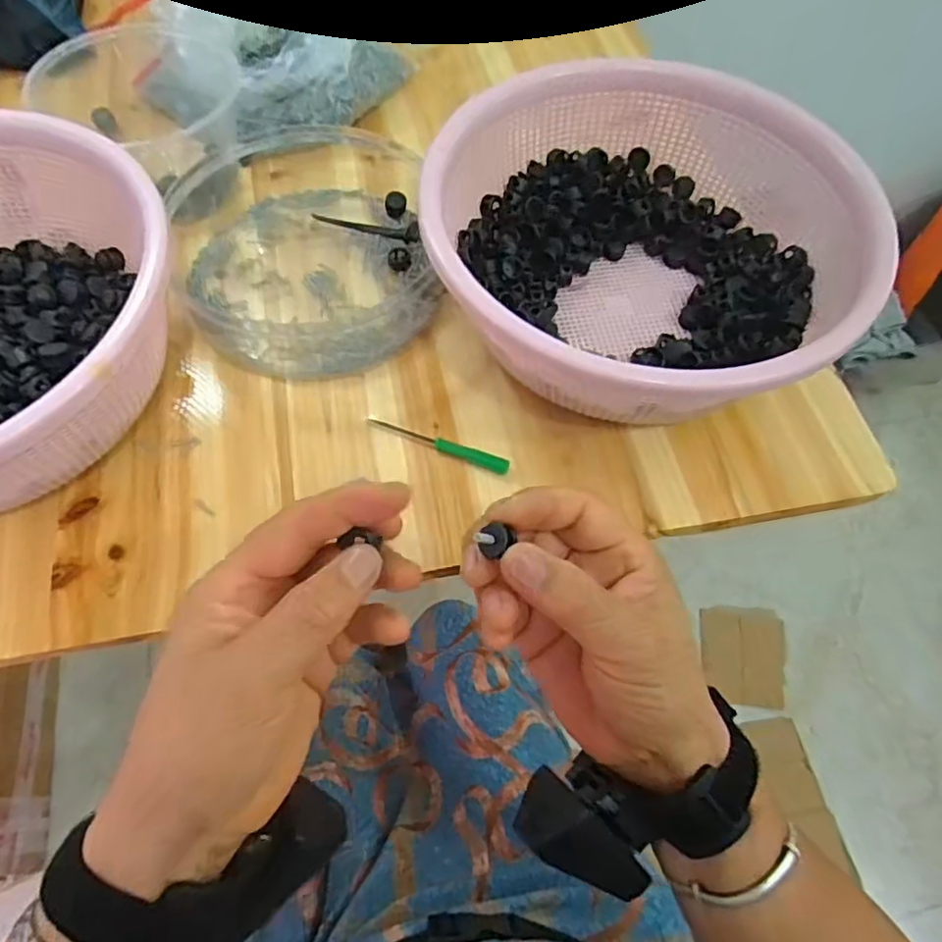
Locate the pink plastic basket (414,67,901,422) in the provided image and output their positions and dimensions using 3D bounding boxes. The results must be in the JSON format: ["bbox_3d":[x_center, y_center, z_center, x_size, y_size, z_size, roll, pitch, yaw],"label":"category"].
[{"bbox_3d":[0.108,-0.135,0.415,0.239,0.128,0.247,1,62,-2],"label":"pink plastic basket"}]

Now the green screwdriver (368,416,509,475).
[{"bbox_3d":[-0.022,-0.019,0.418,0.099,0.010,0.010,21,64,9],"label":"green screwdriver"}]

